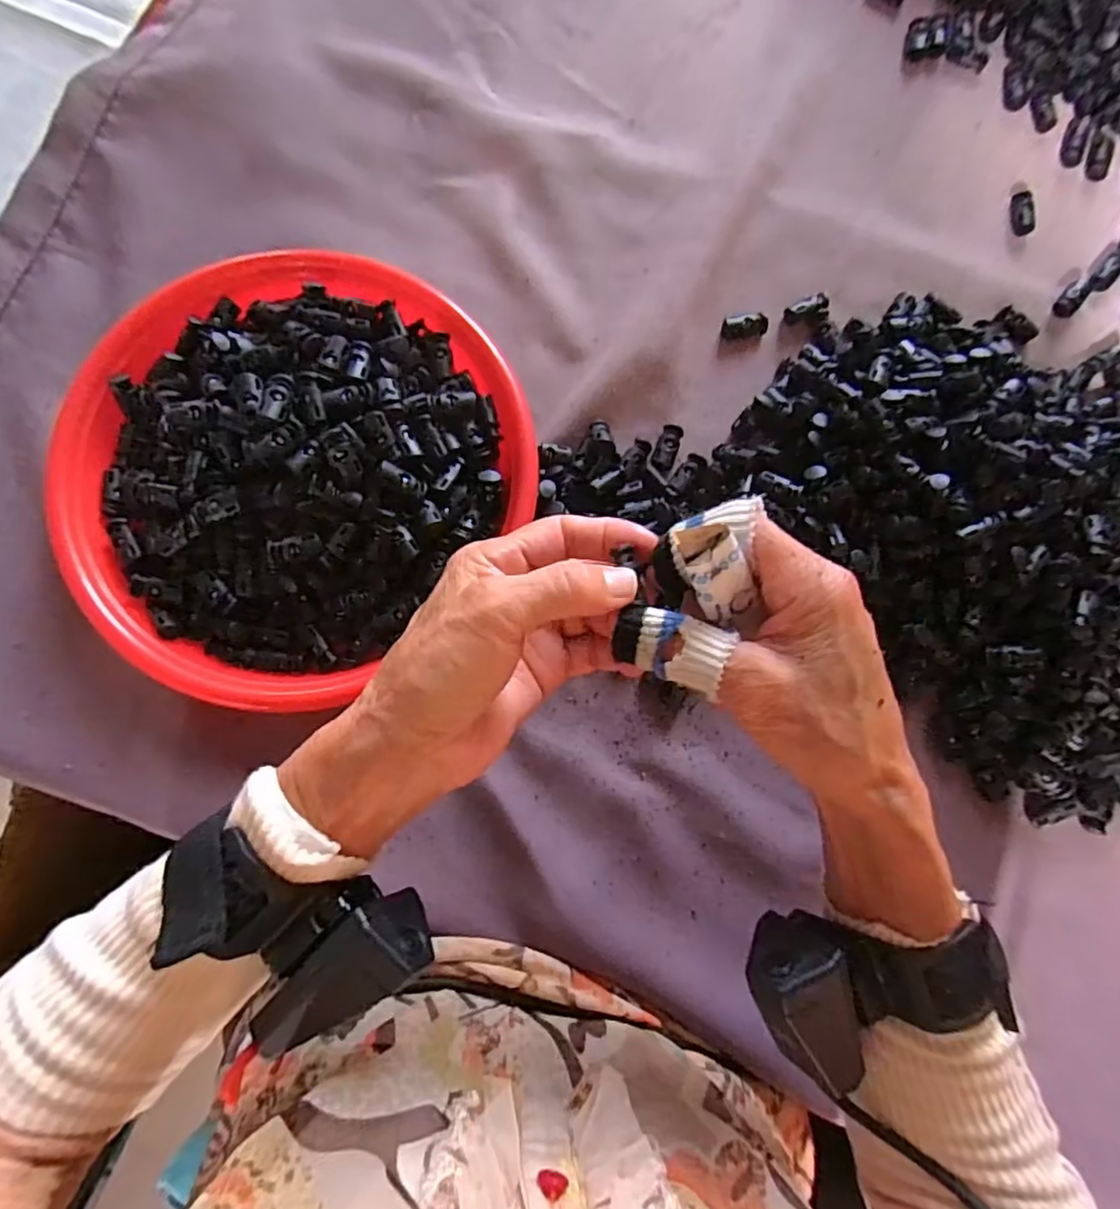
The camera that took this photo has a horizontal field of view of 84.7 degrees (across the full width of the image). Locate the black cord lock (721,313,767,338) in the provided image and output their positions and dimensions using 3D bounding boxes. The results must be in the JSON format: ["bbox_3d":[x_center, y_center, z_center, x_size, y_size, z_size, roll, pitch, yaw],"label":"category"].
[{"bbox_3d":[0.118,-0.177,0.388,0.029,0.007,0.013,-3,82,-4],"label":"black cord lock"}]

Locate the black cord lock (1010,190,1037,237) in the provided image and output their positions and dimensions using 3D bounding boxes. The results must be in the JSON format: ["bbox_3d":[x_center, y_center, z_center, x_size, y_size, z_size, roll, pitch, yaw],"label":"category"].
[{"bbox_3d":[0.310,-0.264,0.412,0.012,0.011,0.031,0,82,-3],"label":"black cord lock"}]

